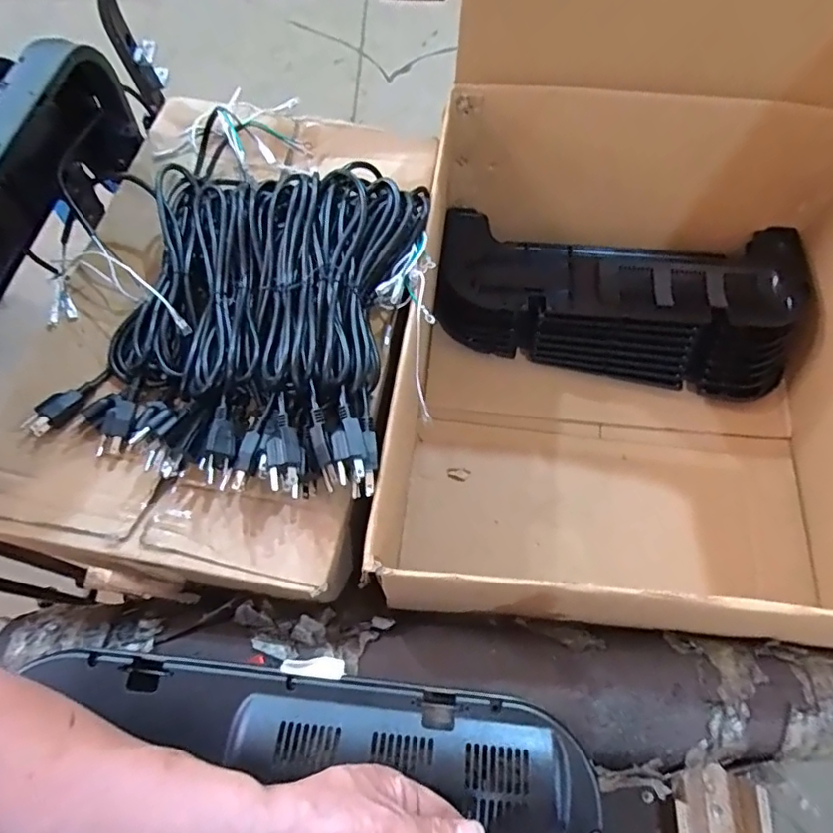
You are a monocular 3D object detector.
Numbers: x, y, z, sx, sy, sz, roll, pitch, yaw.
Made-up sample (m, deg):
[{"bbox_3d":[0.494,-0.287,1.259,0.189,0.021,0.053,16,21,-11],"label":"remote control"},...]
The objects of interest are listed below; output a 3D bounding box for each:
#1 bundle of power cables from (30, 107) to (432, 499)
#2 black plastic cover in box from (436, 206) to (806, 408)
[{"bbox_3d":[-0.163,-0.131,0.558,0.350,0.078,0.390,15,67,7],"label":"bundle of power cables"},{"bbox_3d":[0.290,-0.161,0.798,0.465,0.113,0.215,5,66,3],"label":"black plastic cover in box"}]

